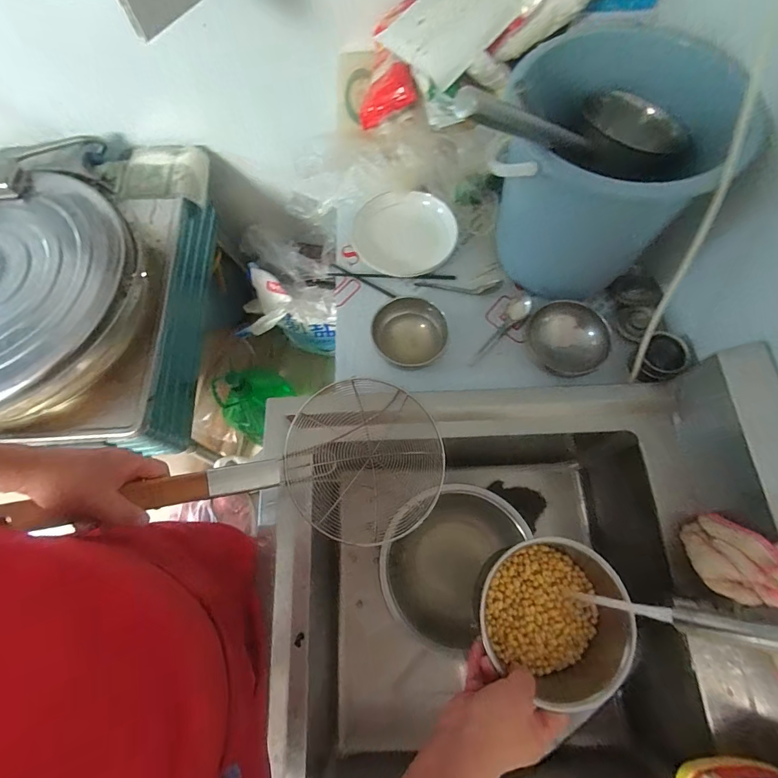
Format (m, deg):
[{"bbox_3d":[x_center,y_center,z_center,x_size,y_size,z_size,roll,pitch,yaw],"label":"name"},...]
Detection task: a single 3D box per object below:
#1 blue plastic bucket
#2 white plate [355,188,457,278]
[{"bbox_3d":[0.297,-0.332,0.659,0.262,0.309,0.253,9,71,5],"label":"blue plastic bucket"},{"bbox_3d":[0.030,-0.304,0.811,0.192,0.034,0.175,-2,80,14],"label":"white plate"}]

